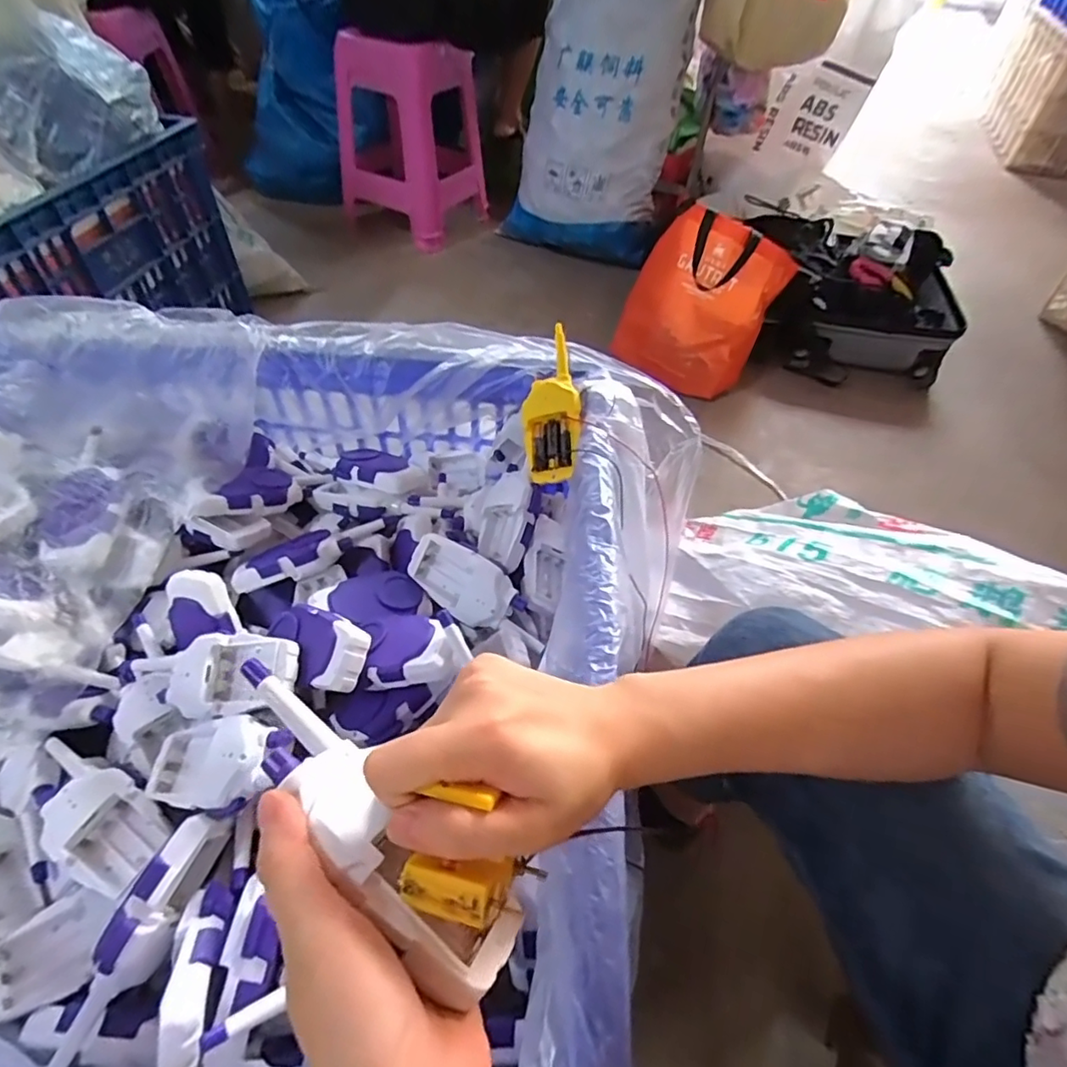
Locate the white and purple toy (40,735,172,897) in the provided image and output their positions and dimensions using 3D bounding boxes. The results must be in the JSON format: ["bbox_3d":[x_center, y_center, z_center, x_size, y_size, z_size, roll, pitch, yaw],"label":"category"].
[{"bbox_3d":[-0.340,0.219,0.449,0.134,0.040,0.061,22,52,15],"label":"white and purple toy"}]

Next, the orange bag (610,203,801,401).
[{"bbox_3d":[0.358,-0.484,1.238,0.319,0.315,0.224,17,51,11],"label":"orange bag"}]

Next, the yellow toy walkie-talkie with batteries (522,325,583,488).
[{"bbox_3d":[0.018,-0.130,0.603,0.065,0.028,0.159,-16,76,24],"label":"yellow toy walkie-talkie with batteries"}]

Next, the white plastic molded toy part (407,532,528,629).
[{"bbox_3d":[-0.065,0.047,0.566,0.116,0.036,0.062,30,99,16],"label":"white plastic molded toy part"}]

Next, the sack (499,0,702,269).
[{"bbox_3d":[0.179,-1.220,1.502,0.435,0.899,0.354,11,22,7],"label":"sack"}]

